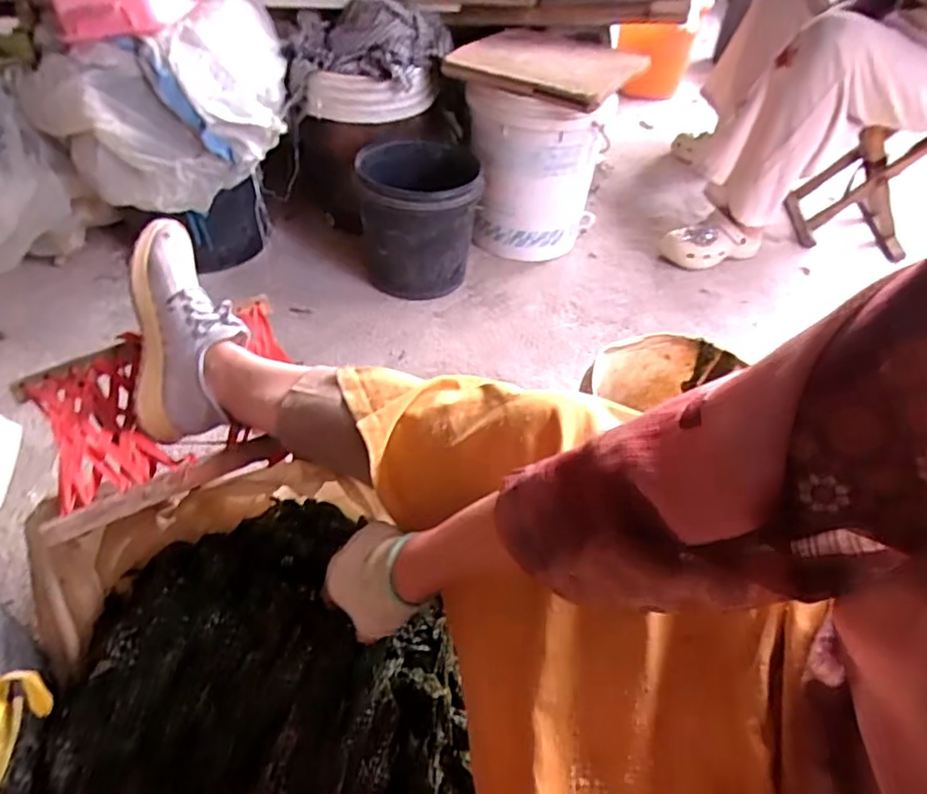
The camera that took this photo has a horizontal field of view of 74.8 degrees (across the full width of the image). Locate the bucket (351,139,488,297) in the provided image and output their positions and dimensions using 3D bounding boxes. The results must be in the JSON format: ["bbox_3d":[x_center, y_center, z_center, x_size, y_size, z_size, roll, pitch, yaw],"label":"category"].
[{"bbox_3d":[-0.095,-0.377,1.292,0.248,0.240,0.274,0,46,-5],"label":"bucket"}]

